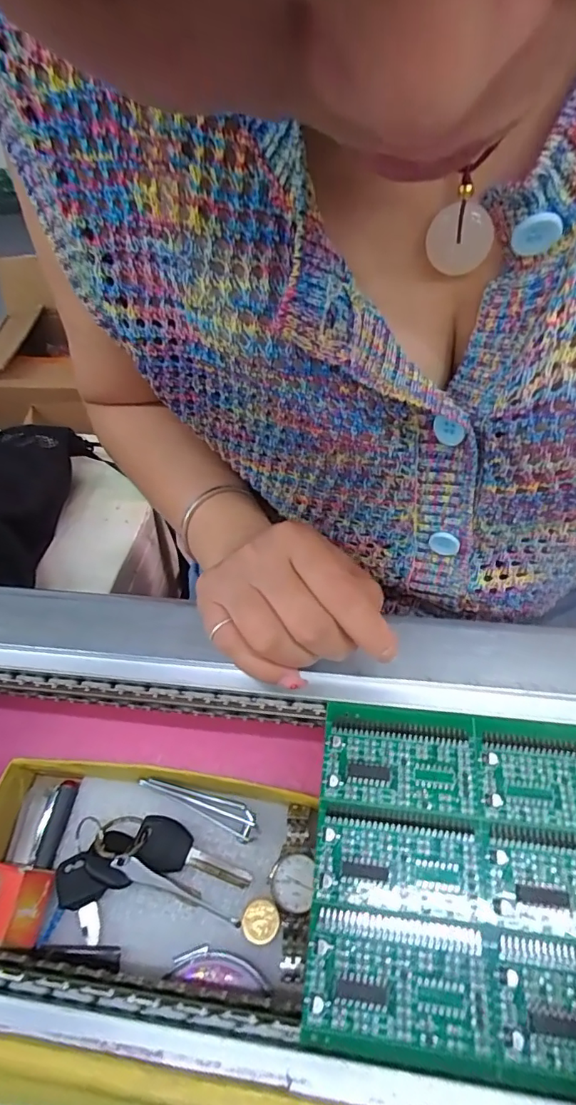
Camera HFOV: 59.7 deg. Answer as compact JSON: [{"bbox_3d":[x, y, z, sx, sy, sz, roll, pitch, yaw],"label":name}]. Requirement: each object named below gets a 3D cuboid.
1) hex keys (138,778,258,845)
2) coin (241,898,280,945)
[{"bbox_3d":[-0.052,0.149,0.297,0.074,0.007,0.017,16,62,16],"label":"hex keys"},{"bbox_3d":[-0.015,0.195,0.265,0.020,0.004,0.019,-3,58,6],"label":"coin"}]

